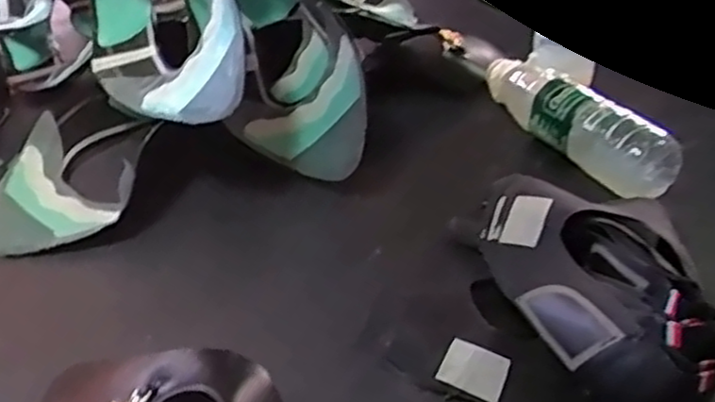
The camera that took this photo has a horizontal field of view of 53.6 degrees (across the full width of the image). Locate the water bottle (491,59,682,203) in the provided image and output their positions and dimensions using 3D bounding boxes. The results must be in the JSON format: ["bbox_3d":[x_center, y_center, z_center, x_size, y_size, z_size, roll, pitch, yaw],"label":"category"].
[{"bbox_3d":[0.204,-0.083,0.678,0.059,0.056,0.223,-26,46,-23],"label":"water bottle"}]

